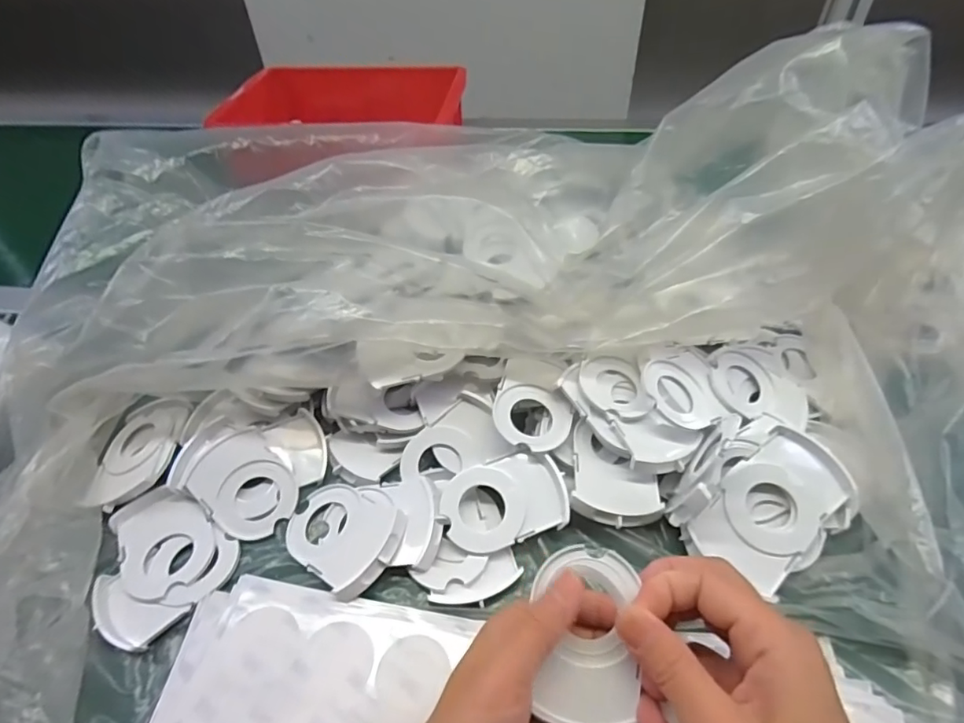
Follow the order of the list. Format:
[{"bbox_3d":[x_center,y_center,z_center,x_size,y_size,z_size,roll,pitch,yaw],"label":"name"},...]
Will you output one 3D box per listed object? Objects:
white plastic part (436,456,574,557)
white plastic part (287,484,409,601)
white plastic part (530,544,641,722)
[{"bbox_3d":[0.014,0.089,0.337,0.077,0.020,0.052,-14,47,-10],"label":"white plastic part"},{"bbox_3d":[-0.088,0.109,0.337,0.077,0.012,0.061,16,59,39],"label":"white plastic part"},{"bbox_3d":[0.048,0.128,0.244,0.046,0.009,0.077,4,72,7],"label":"white plastic part"}]

